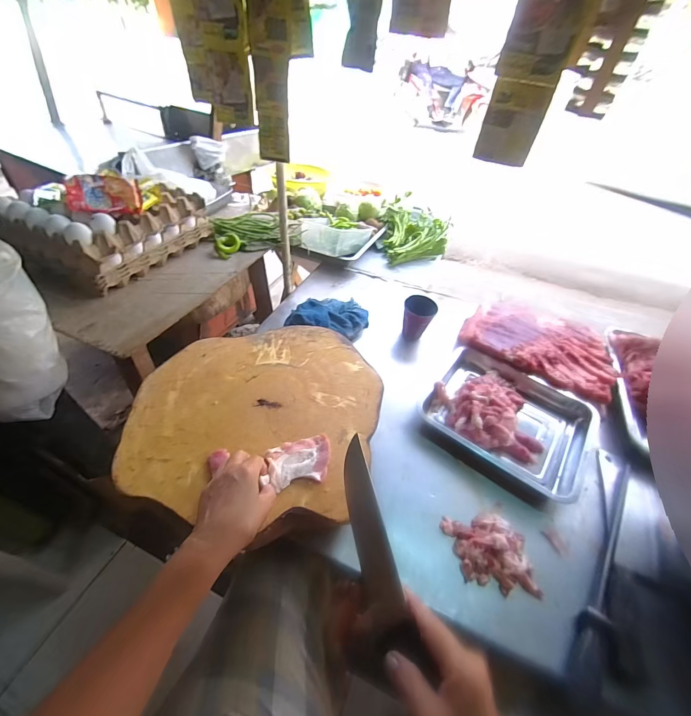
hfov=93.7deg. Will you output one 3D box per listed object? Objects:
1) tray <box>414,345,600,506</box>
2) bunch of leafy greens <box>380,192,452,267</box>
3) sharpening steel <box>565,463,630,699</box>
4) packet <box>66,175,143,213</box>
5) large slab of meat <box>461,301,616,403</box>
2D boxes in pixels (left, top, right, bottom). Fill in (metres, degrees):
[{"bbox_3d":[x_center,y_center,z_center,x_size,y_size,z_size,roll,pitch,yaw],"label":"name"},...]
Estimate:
[{"bbox_3d":[0.335,0.113,0.660,0.304,0.057,0.262,34,54,22],"label":"tray"},{"bbox_3d":[0.249,-0.458,1.160,0.228,0.086,0.331,2,48,-4],"label":"bunch of leafy greens"},{"bbox_3d":[0.407,0.304,0.499,0.035,0.036,0.385,35,54,23],"label":"sharpening steel"},{"bbox_3d":[-0.466,-0.319,0.629,0.118,0.038,0.105,-17,52,-20],"label":"packet"},{"bbox_3d":[0.472,-0.042,0.789,0.329,0.037,0.224,30,52,20],"label":"large slab of meat"}]

